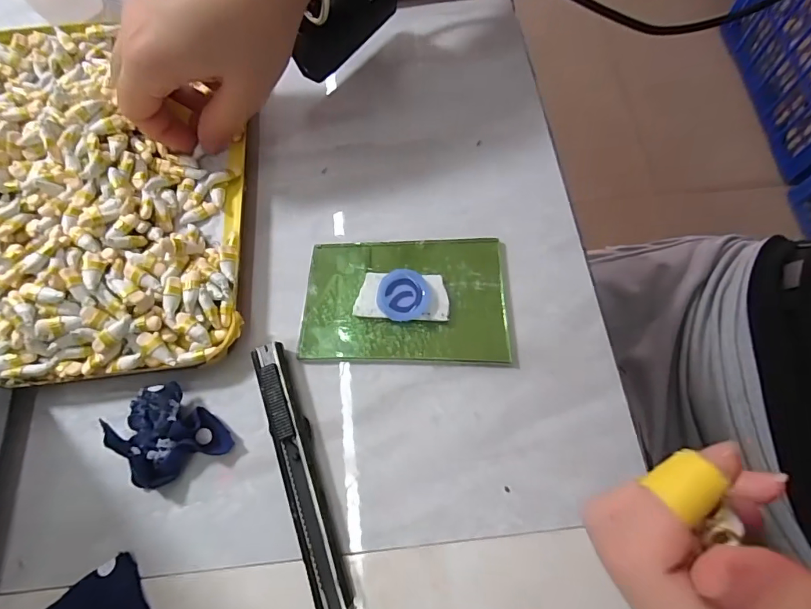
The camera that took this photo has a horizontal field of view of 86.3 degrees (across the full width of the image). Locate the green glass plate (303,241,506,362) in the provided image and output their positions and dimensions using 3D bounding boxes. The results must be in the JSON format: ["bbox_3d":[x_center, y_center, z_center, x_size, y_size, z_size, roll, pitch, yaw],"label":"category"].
[{"bbox_3d":[0.000,-0.004,0.225,0.102,0.009,0.066,1,68,1],"label":"green glass plate"}]

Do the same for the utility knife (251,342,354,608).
[{"bbox_3d":[-0.046,0.081,0.192,0.015,0.011,0.133,-19,69,-7],"label":"utility knife"}]

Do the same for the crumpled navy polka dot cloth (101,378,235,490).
[{"bbox_3d":[-0.110,0.061,0.199,0.044,0.016,0.038,39,74,15],"label":"crumpled navy polka dot cloth"}]

